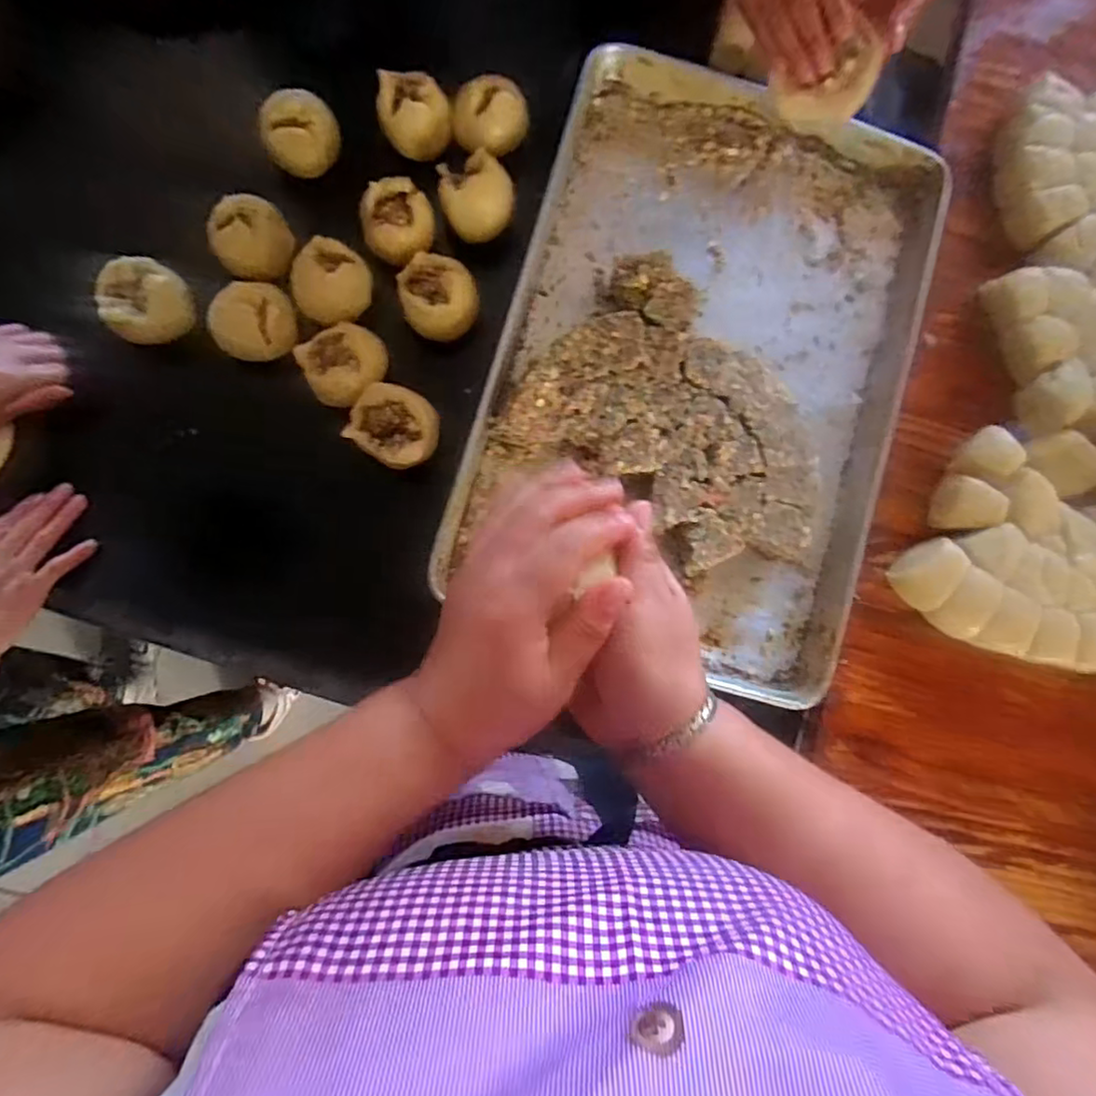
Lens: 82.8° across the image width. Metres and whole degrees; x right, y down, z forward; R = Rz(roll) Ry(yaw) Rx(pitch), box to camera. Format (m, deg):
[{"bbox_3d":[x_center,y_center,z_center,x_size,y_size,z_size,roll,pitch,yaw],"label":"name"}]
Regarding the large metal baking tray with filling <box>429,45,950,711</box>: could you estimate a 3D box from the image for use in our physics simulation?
[{"bbox_3d":[0.158,-0.188,0.642,0.408,0.057,0.616,16,83,-3],"label":"large metal baking tray with filling"}]

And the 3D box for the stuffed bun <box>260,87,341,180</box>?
[{"bbox_3d":[-0.247,-0.415,0.624,0.070,0.044,0.063,-19,86,-7],"label":"stuffed bun"}]

